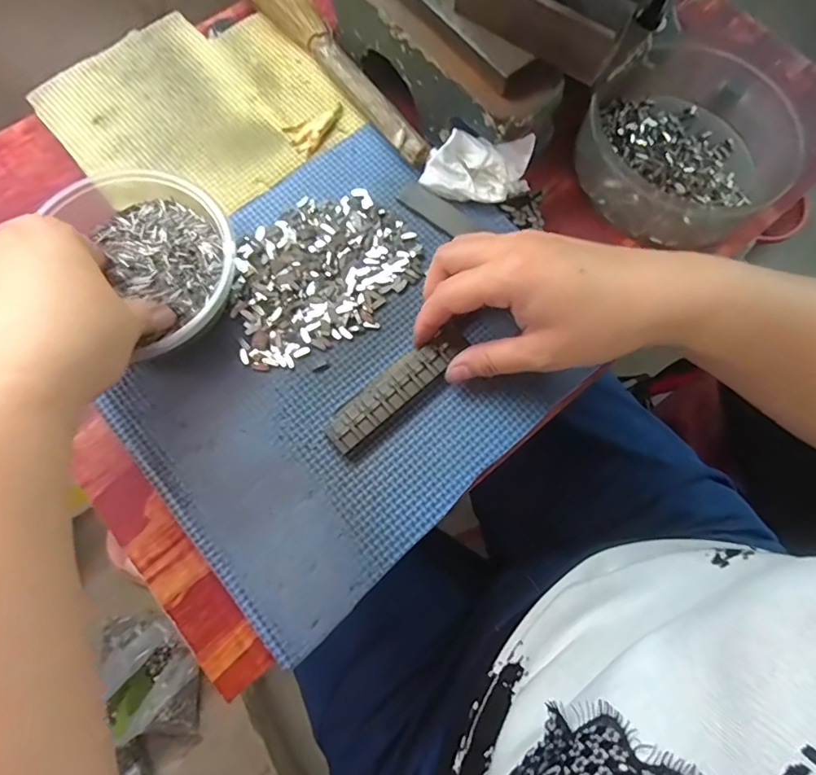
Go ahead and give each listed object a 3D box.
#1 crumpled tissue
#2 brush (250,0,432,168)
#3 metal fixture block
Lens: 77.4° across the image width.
[{"bbox_3d":[0.045,-0.143,0.331,0.066,0.033,0.033,14,73,2],"label":"crumpled tissue"},{"bbox_3d":[-0.063,-0.241,0.364,0.041,0.018,0.234,-31,77,-11],"label":"brush"},{"bbox_3d":[-0.004,0.001,0.300,0.098,0.014,0.026,-42,78,-12],"label":"metal fixture block"}]

